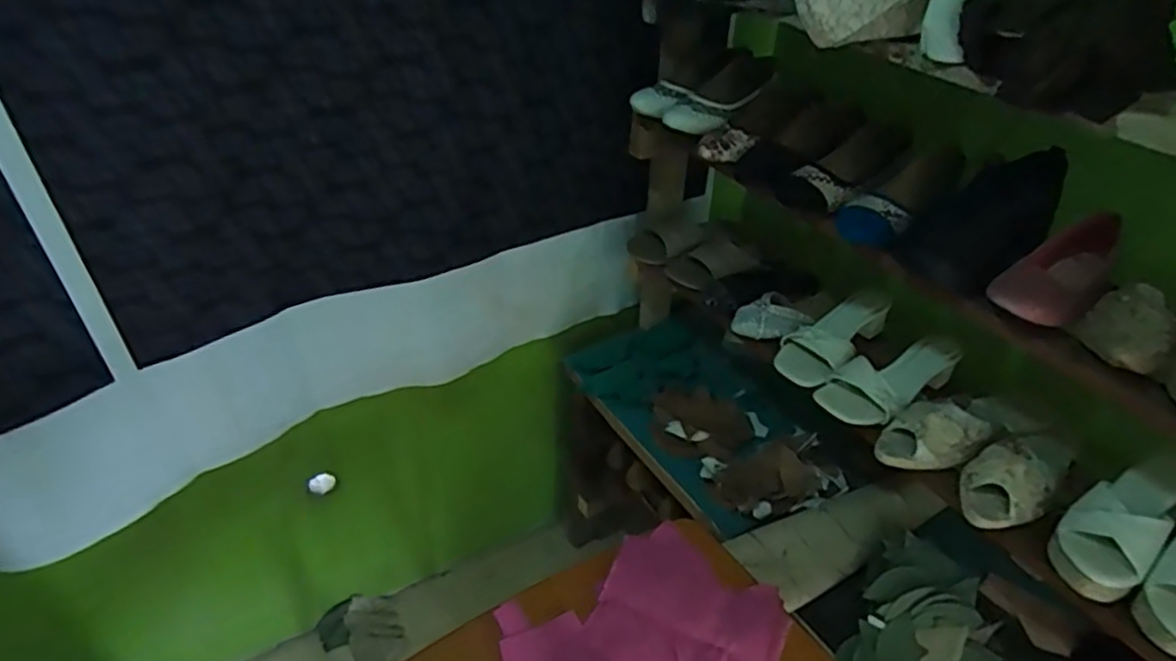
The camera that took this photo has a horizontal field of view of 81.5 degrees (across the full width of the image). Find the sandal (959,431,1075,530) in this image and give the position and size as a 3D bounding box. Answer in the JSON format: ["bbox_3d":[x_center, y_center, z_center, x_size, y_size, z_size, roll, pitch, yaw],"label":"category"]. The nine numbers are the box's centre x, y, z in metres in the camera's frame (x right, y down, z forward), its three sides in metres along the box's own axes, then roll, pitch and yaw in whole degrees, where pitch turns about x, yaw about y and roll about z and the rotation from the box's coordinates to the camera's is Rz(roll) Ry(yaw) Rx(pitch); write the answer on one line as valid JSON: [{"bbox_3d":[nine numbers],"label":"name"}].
[{"bbox_3d":[0.534,0.165,0.830,0.222,0.061,0.087,-23,44,-30],"label":"sandal"}]

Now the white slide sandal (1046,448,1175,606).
[{"bbox_3d":[0.591,0.206,0.751,0.214,0.059,0.083,-24,44,-31],"label":"white slide sandal"}]

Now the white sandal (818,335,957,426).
[{"bbox_3d":[0.417,0.063,0.946,0.187,0.064,0.093,-22,44,-29],"label":"white sandal"}]

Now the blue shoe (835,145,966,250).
[{"bbox_3d":[0.402,-0.178,0.861,0.093,0.073,0.223,30,45,31],"label":"blue shoe"}]

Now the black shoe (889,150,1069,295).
[{"bbox_3d":[0.471,-0.123,0.784,0.233,0.075,0.103,-35,47,-9],"label":"black shoe"}]

